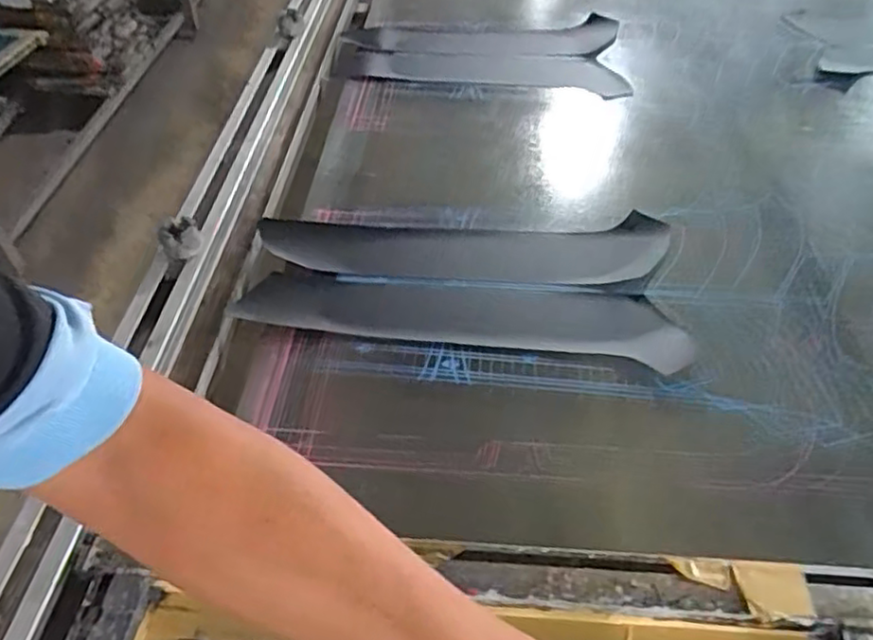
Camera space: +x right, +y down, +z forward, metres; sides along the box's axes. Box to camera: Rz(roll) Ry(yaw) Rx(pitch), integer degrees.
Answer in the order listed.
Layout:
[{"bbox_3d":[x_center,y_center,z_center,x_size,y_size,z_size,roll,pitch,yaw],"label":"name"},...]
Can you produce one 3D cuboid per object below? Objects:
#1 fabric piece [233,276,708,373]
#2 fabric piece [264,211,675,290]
[{"bbox_3d":[0.024,-0.009,0.650,0.422,0.008,0.093,7,47,7],"label":"fabric piece"},{"bbox_3d":[0.034,-0.074,0.706,0.430,0.015,0.107,-2,47,-1],"label":"fabric piece"}]

